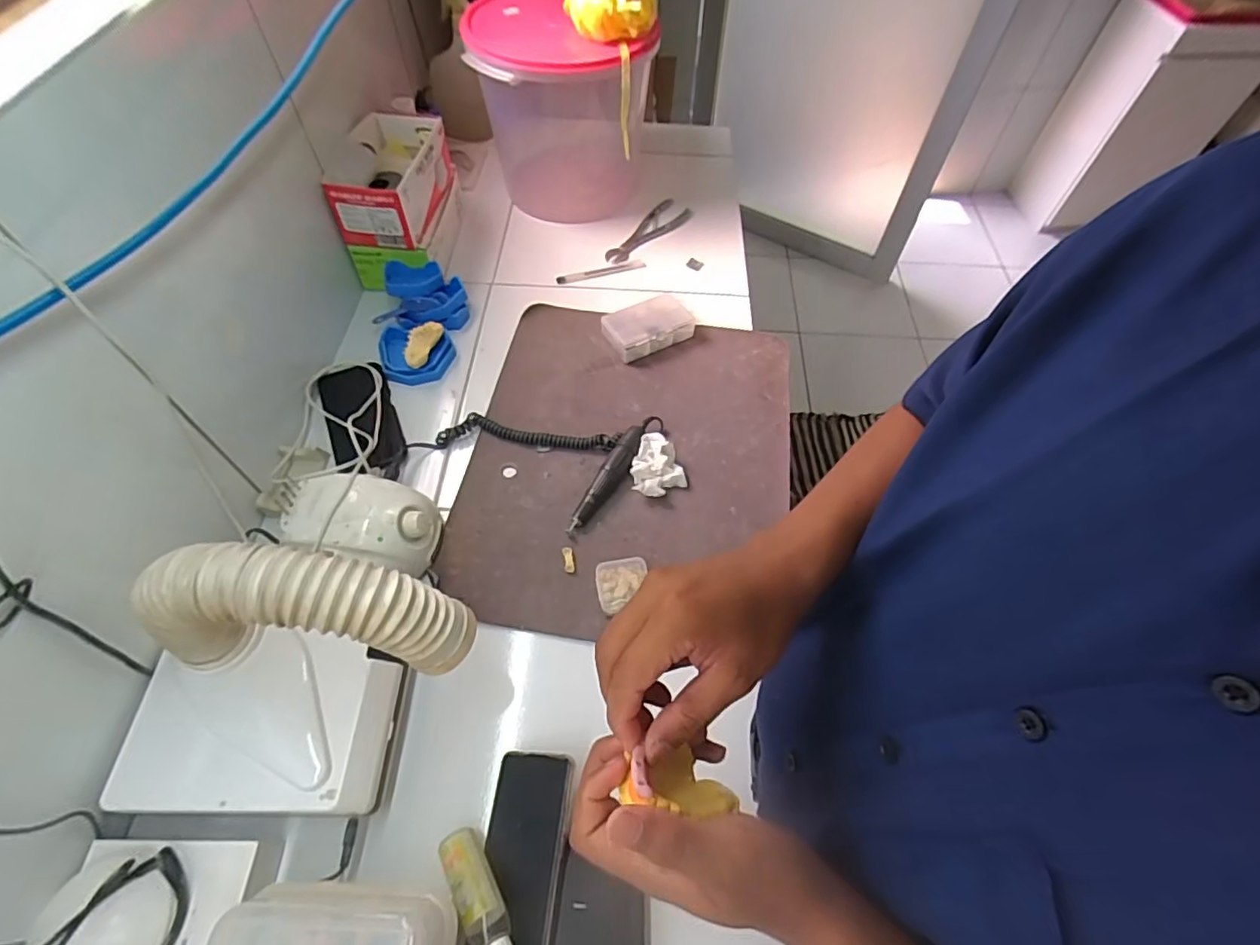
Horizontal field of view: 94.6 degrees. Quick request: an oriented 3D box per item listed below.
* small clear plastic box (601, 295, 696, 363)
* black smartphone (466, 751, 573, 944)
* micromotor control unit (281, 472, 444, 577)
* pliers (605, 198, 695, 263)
[{"bbox_3d":[0.029,-0.208,0.830,0.123,0.033,0.076,-28,62,-18],"label":"small clear plastic box"},{"bbox_3d":[-0.089,0.320,0.479,0.066,0.014,0.160,6,57,2],"label":"black smartphone"},{"bbox_3d":[-0.283,0.056,0.624,0.142,0.074,0.106,9,57,4],"label":"micromotor control unit"},{"bbox_3d":[0.033,-0.410,0.983,0.059,0.014,0.194,34,62,19],"label":"pliers"}]

